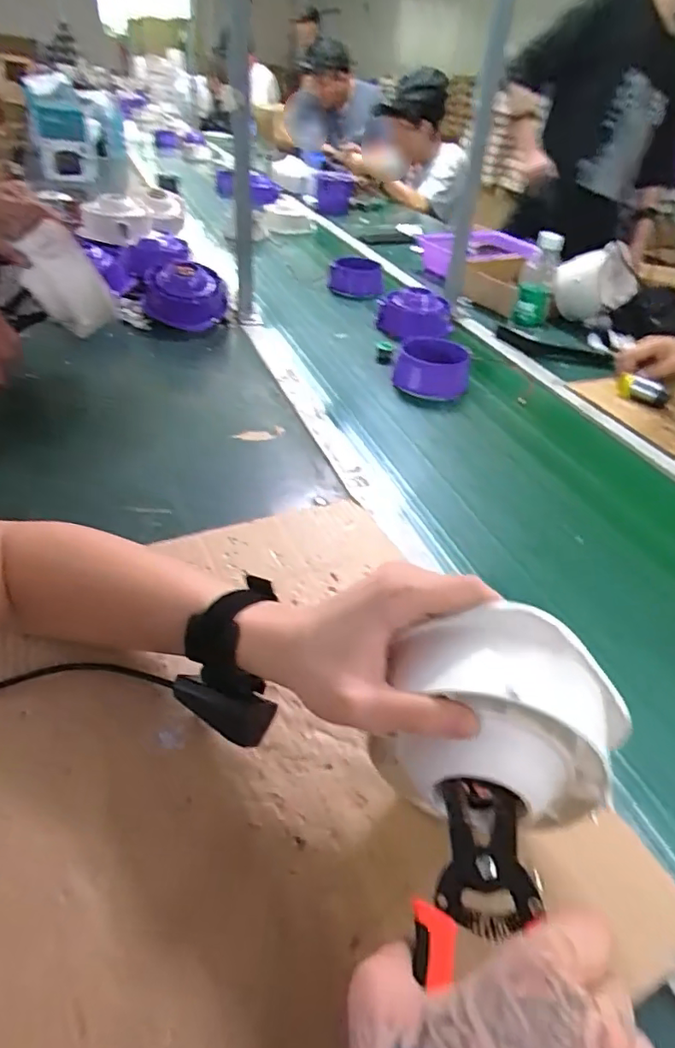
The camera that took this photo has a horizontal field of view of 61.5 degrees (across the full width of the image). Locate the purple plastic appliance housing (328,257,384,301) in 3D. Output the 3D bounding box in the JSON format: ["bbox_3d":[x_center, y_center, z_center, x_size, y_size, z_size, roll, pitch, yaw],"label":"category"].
[{"bbox_3d":[0.039,-0.531,1.223,0.111,0.063,0.097,2,38,-4],"label":"purple plastic appliance housing"}]

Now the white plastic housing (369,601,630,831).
[{"bbox_3d":[0.086,0.109,0.307,0.121,0.104,0.070,8,39,8],"label":"white plastic housing"}]

